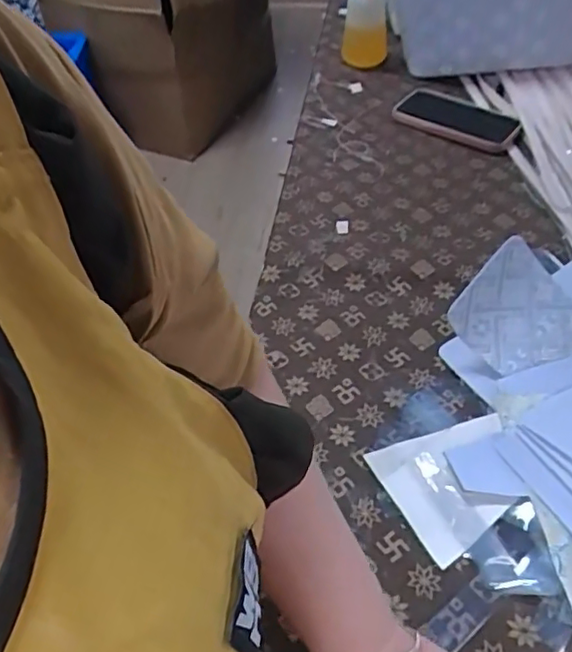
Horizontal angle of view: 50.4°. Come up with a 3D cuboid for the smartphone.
[{"bbox_3d":[0.238,-0.292,0.842,0.164,0.013,0.092,25,56,24],"label":"smartphone"}]

